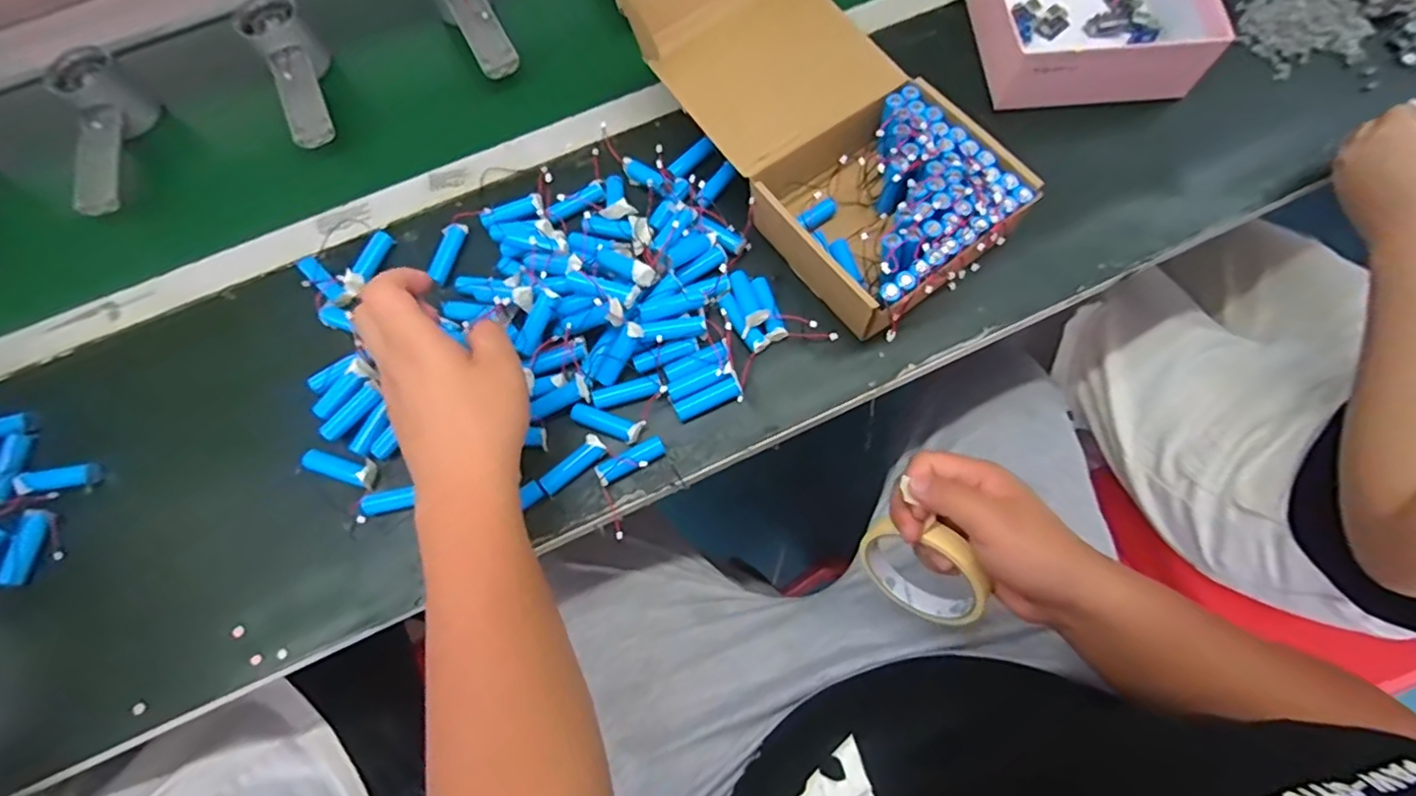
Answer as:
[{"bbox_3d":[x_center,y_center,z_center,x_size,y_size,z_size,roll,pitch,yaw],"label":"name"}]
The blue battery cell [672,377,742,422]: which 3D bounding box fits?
[{"bbox_3d":[-0.001,0.001,0.451,0.049,0.012,0.014,-23,71,-7],"label":"blue battery cell"}]

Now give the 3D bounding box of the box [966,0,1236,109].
[{"bbox_3d":[0.329,-0.326,0.526,0.176,0.063,0.142,-4,70,0],"label":"box"}]

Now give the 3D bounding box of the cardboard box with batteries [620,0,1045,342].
[{"bbox_3d":[0.090,-0.214,0.479,0.164,0.090,0.319,-34,72,-10],"label":"cardboard box with batteries"}]

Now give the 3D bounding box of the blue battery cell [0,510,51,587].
[{"bbox_3d":[-0.480,0.105,0.436,0.017,0.015,0.052,-1,70,1],"label":"blue battery cell"}]

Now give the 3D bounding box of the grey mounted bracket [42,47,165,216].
[{"bbox_3d":[-0.531,-0.233,0.548,0.055,0.052,0.152,-21,70,-6],"label":"grey mounted bracket"}]

